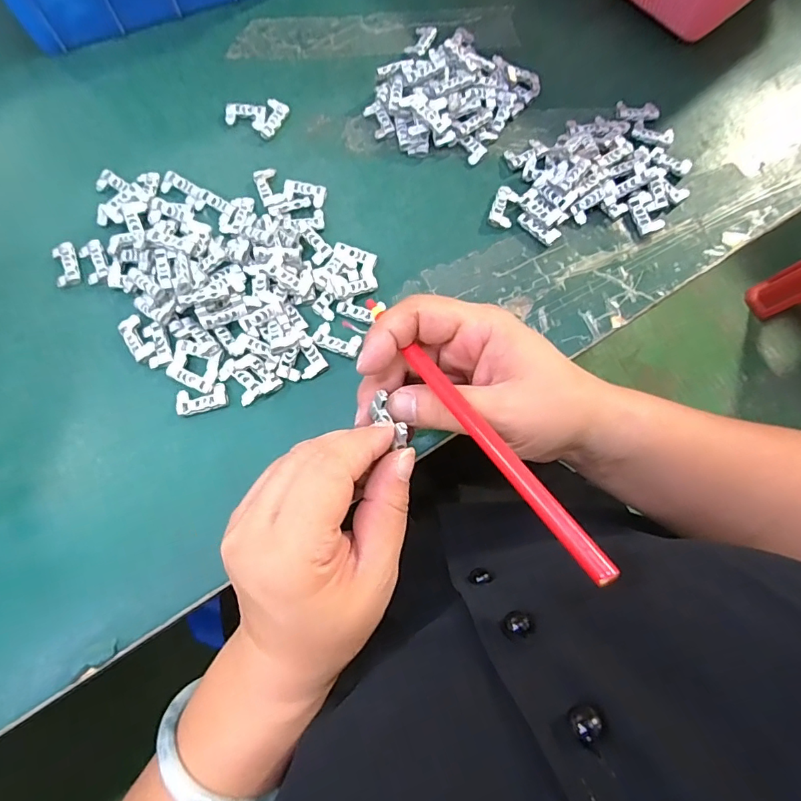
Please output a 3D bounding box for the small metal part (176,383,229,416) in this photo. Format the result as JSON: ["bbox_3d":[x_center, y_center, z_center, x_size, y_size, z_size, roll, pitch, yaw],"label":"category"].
[{"bbox_3d":[-0.124,-0.001,0.295,0.031,0.005,0.016,-13,75,-4],"label":"small metal part"}]

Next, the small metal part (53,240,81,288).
[{"bbox_3d":[-0.226,-0.093,0.320,0.015,0.006,0.033,-16,75,-5],"label":"small metal part"}]

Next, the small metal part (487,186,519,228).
[{"bbox_3d":[0.074,-0.138,0.337,0.017,0.006,0.030,17,75,4],"label":"small metal part"}]

